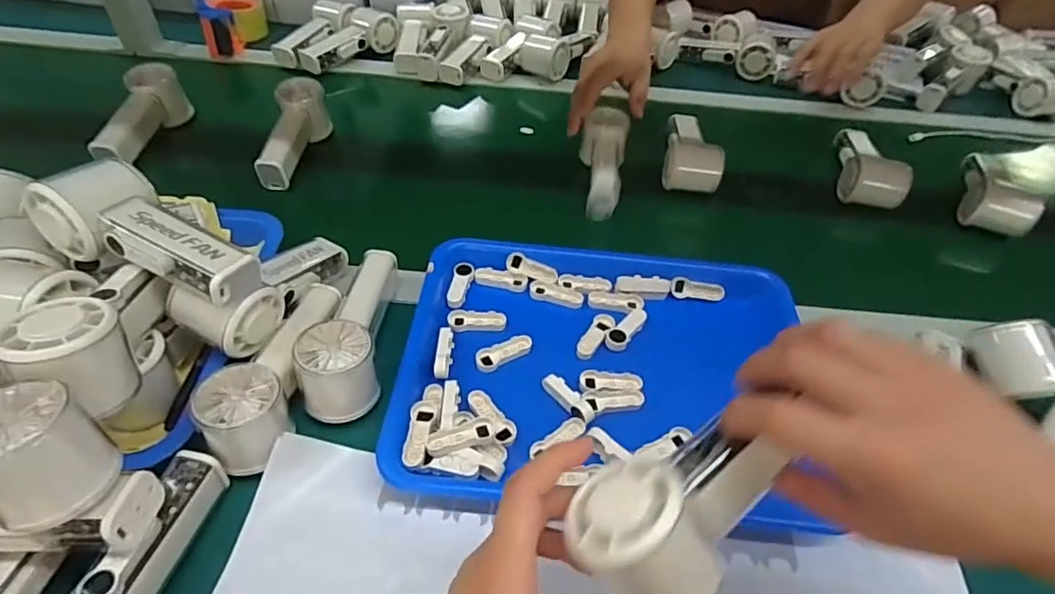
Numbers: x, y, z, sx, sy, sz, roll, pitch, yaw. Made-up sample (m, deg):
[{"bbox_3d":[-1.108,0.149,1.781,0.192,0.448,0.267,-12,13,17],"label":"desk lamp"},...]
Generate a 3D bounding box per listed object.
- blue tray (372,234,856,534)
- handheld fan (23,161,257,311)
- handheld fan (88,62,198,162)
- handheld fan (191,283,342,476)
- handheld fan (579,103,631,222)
[{"bbox_3d":[0.062,0.054,0.455,0.323,0.028,0.247,5,50,1],"label":"blue tray"},{"bbox_3d":[-0.258,-0.044,0.380,0.149,0.048,0.065,28,53,0],"label":"handheld fan"},{"bbox_3d":[-0.444,-0.208,0.633,0.053,0.055,0.158,-1,47,-7],"label":"handheld fan"},{"bbox_3d":[-0.188,0.046,0.411,0.053,0.052,0.161,7,49,2],"label":"handheld fan"},{"bbox_3d":[0.090,-0.152,0.635,0.053,0.050,0.138,5,63,1],"label":"handheld fan"}]

